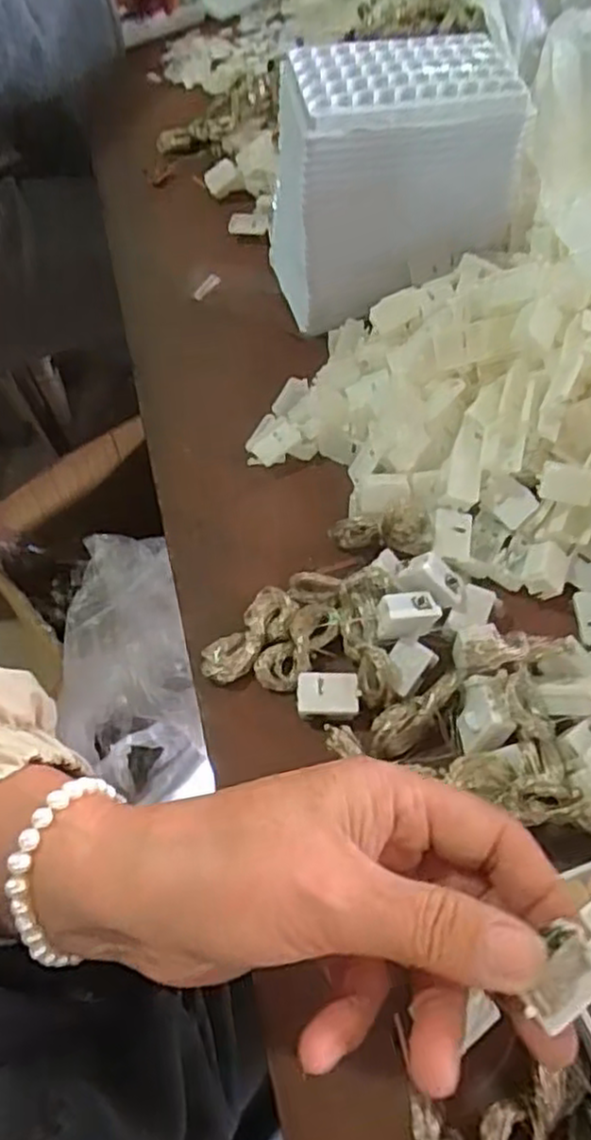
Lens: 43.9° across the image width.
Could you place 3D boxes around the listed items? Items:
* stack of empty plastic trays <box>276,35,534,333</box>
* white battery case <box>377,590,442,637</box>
[{"bbox_3d":[0.054,-0.243,0.458,0.143,0.122,0.110,-11,57,-5],"label":"stack of empty plastic trays"},{"bbox_3d":[0.051,0.021,0.335,0.027,0.015,0.017,-10,67,-17],"label":"white battery case"}]

